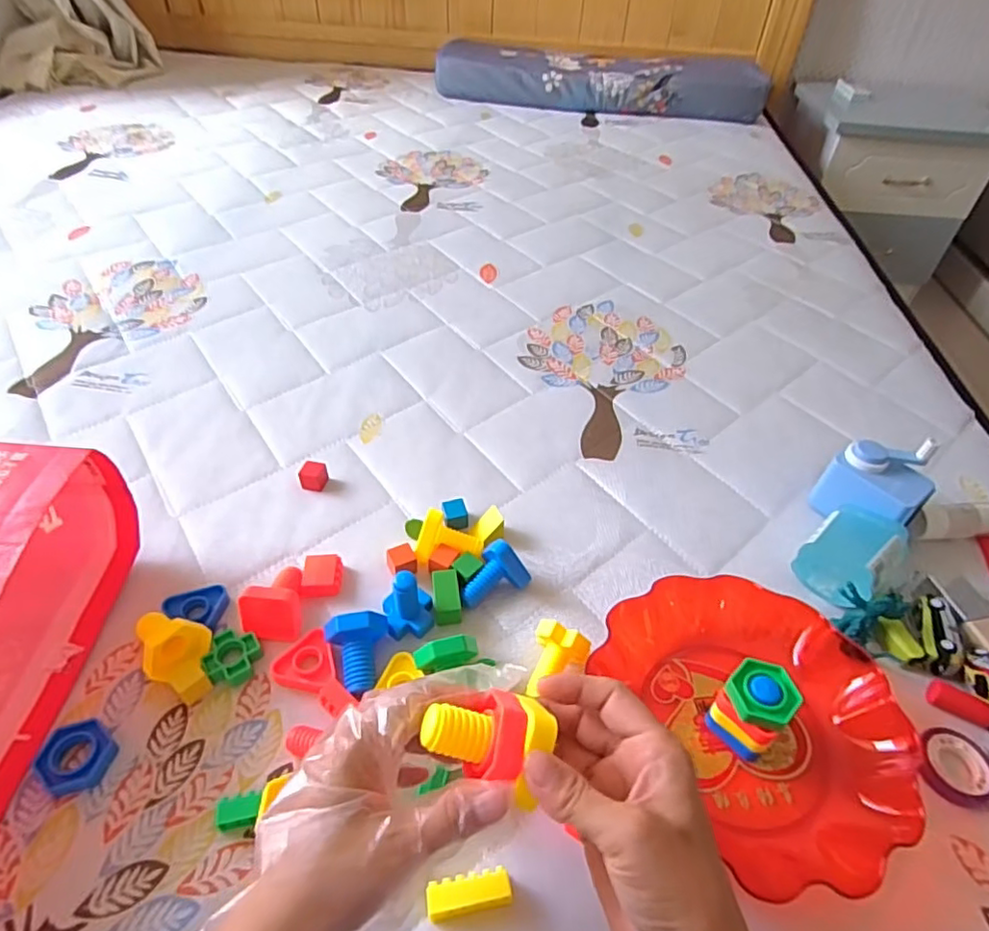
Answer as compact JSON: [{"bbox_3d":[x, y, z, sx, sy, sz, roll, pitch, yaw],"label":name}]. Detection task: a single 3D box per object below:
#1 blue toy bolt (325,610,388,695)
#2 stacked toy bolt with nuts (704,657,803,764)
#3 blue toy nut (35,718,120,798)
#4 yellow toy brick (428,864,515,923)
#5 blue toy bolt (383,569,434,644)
[{"bbox_3d":[-0.099,0.137,0.445,0.043,0.035,0.052,-11,50,-14],"label":"blue toy bolt"},{"bbox_3d":[0.182,0.170,0.424,0.042,0.054,0.047,36,55,25],"label":"stacked toy bolt with nuts"},{"bbox_3d":[-0.277,0.194,0.399,0.045,0.012,0.042,2,48,-3],"label":"blue toy nut"},{"bbox_3d":[-0.015,0.252,0.354,0.048,0.015,0.019,-5,48,-10],"label":"yellow toy brick"},{"bbox_3d":[-0.067,0.107,0.467,0.037,0.055,0.034,-8,49,-12],"label":"blue toy bolt"}]

